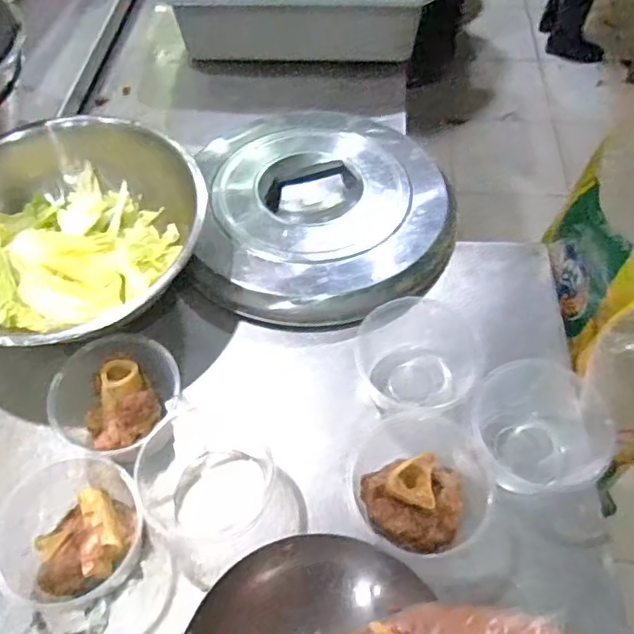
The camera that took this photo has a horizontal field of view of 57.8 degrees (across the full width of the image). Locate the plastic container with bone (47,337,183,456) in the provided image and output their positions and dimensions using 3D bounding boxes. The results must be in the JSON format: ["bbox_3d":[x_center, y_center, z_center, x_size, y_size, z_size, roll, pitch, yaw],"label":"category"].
[{"bbox_3d":[-0.233,0.102,0.685,0.146,0.085,0.139,-20,59,-12],"label":"plastic container with bone"}]

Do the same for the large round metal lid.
[{"bbox_3d":[0.010,-0.173,0.872,0.364,0.061,0.405,-4,57,-2],"label":"large round metal lid"}]

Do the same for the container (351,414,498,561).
[{"bbox_3d":[0.119,0.175,0.641,0.151,0.057,0.161,0,57,1],"label":"container"}]

